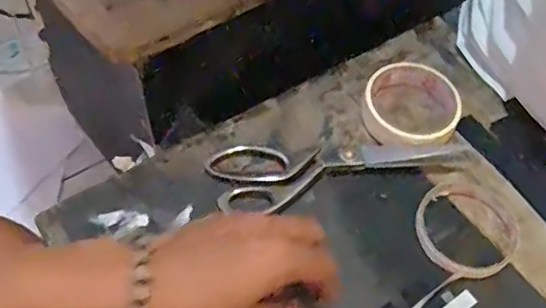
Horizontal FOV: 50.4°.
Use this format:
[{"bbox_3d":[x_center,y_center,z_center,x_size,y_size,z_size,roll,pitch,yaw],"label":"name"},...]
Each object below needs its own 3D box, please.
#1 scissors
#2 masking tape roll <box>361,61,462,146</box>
[{"bbox_3d":[0.063,0.016,0.507,0.233,0.017,0.061,-2,54,-4],"label":"scissors"},{"bbox_3d":[0.128,-0.050,0.546,0.095,0.025,0.094,1,54,-1],"label":"masking tape roll"}]

